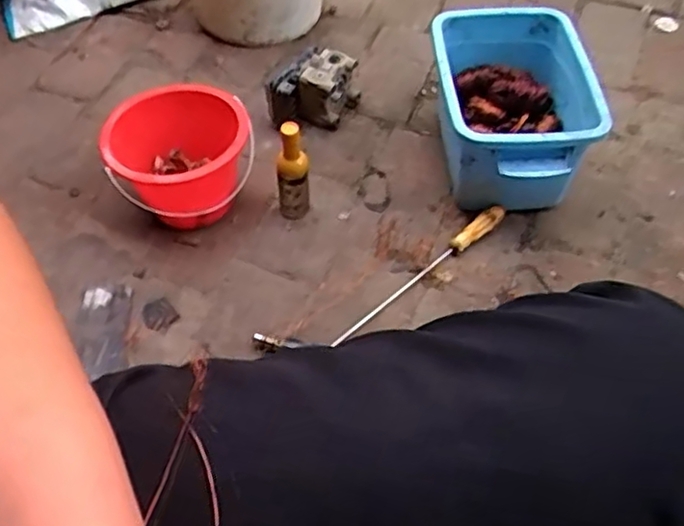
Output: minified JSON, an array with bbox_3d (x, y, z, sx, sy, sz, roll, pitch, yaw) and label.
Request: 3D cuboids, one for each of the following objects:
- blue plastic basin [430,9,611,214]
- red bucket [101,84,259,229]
[{"bbox_3d":[0.231,-0.205,0.974,0.191,0.177,0.292,-4,54,-2],"label":"blue plastic basin"},{"bbox_3d":[-0.225,-0.146,0.975,0.199,0.127,0.187,0,54,1],"label":"red bucket"}]

